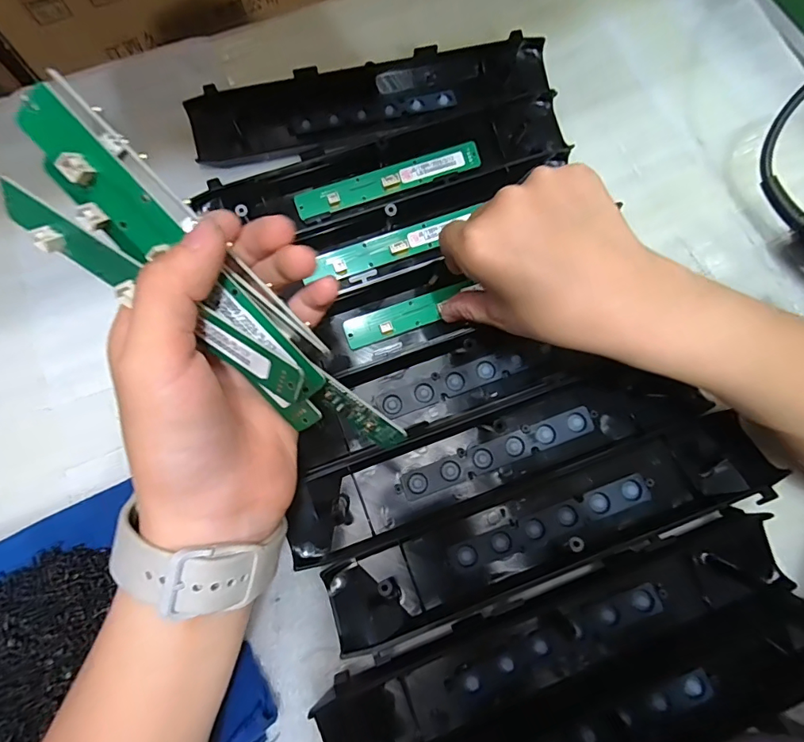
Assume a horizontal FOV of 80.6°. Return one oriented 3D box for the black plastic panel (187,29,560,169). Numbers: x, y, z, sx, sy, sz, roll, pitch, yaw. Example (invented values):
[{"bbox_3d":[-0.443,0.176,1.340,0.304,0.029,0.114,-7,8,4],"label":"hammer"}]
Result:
[{"bbox_3d":[-0.021,-0.205,0.360,0.271,0.019,0.056,-13,75,-4],"label":"black plastic panel"}]

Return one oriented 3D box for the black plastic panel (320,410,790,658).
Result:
[{"bbox_3d":[0.091,0.091,0.282,0.272,0.019,0.054,-19,75,-6],"label":"black plastic panel"}]

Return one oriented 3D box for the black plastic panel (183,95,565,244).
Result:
[{"bbox_3d":[-0.003,-0.138,0.337,0.262,0.024,0.075,-21,75,-6],"label":"black plastic panel"}]

